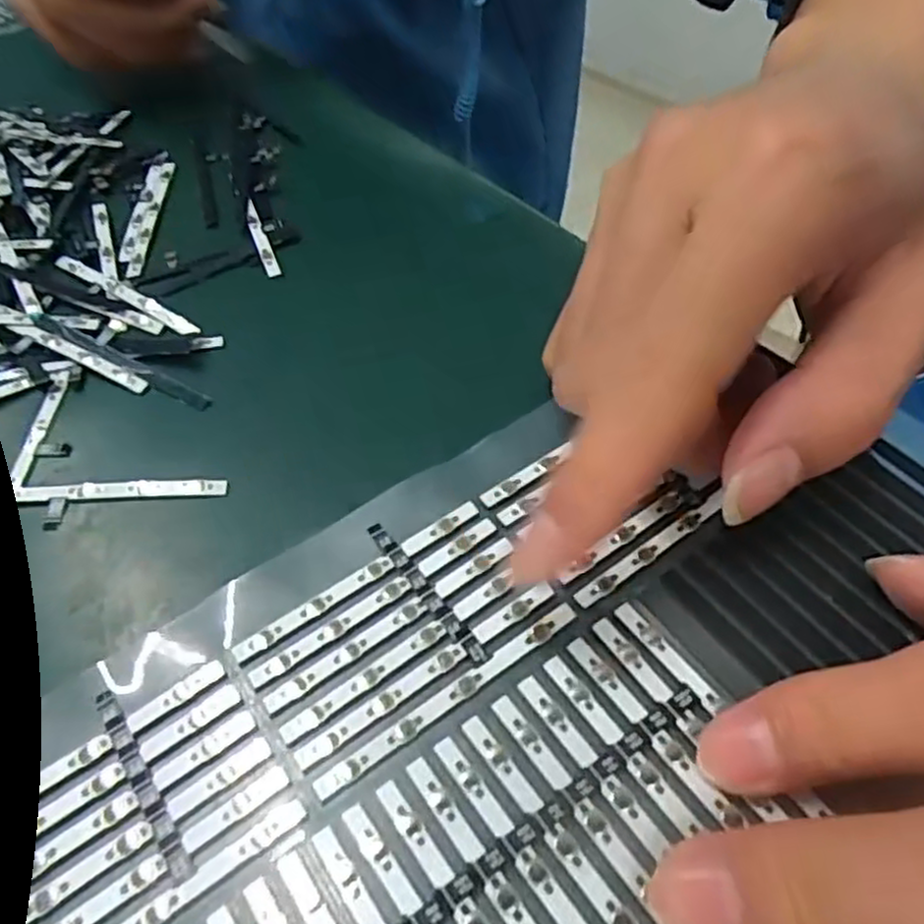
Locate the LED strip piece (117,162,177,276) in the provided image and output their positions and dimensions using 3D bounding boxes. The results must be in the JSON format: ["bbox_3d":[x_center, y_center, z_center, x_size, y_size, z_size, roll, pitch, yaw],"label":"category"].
[{"bbox_3d":[-0.104,-0.081,0.248,0.009,0.004,0.056,-2,52,-2],"label":"LED strip piece"}]

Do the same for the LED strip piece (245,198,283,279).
[{"bbox_3d":[-0.064,-0.071,0.237,0.004,0.004,0.039,-20,56,-11],"label":"LED strip piece"}]

